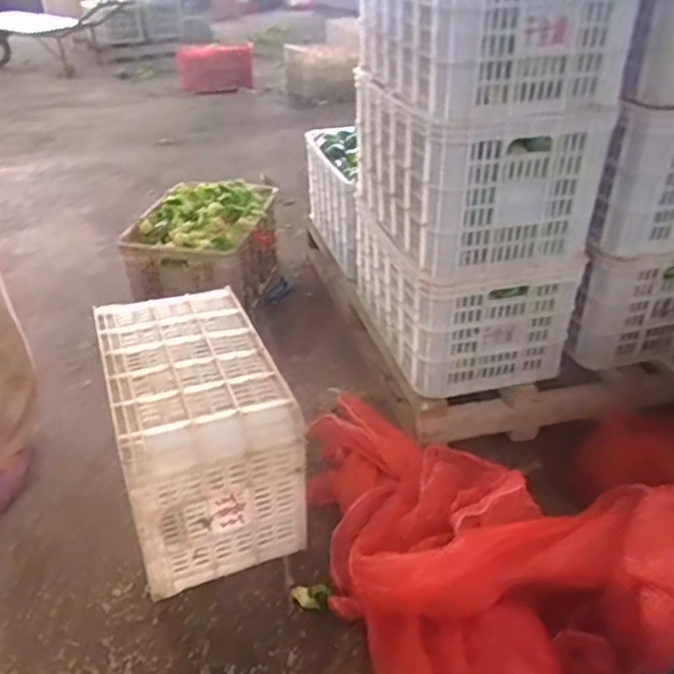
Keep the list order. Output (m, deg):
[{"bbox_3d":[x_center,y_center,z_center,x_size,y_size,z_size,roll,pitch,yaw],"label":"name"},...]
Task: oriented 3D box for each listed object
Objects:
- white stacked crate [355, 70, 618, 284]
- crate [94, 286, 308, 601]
[{"bbox_3d":[0.284,-0.364,1.327,0.402,0.286,0.434,-11,34,-17],"label":"white stacked crate"},{"bbox_3d":[-0.266,0.157,1.191,0.278,0.298,0.473,-13,35,-19],"label":"crate"}]

